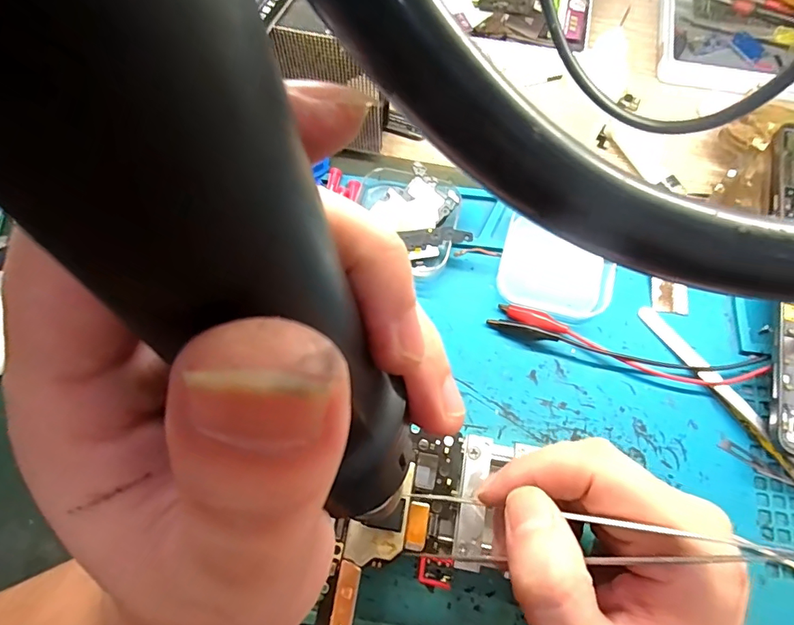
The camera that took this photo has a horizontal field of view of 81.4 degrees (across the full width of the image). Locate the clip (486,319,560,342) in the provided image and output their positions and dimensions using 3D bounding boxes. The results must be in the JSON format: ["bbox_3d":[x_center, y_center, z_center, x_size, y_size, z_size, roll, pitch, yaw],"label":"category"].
[{"bbox_3d":[0.071,0.011,0.262,0.039,0.007,0.007,15,72,8],"label":"clip"}]

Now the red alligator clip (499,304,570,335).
[{"bbox_3d":[0.077,0.003,0.263,0.039,0.005,0.010,23,74,10],"label":"red alligator clip"}]

